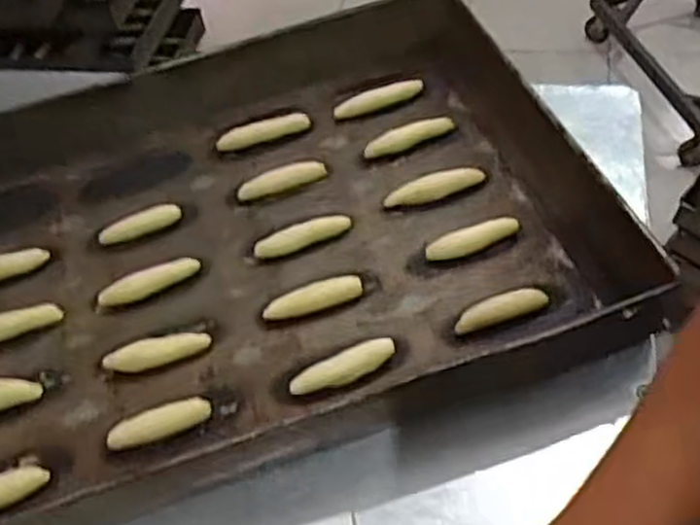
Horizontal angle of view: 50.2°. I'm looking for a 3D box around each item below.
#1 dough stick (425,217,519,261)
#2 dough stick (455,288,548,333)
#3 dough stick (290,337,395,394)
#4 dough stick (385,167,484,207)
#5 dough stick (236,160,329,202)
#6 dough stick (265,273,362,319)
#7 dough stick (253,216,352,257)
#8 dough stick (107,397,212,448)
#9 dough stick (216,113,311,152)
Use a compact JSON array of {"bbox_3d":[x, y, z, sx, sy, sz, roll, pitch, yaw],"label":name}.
[{"bbox_3d":[0.088,-0.019,0.537,0.068,0.014,0.018,-17,50,-4],"label":"dough stick"},{"bbox_3d":[0.100,0.030,0.501,0.062,0.008,0.019,-17,50,-5],"label":"dough stick"},{"bbox_3d":[-0.005,0.068,0.484,0.069,0.014,0.019,-25,51,-11],"label":"dough stick"},{"bbox_3d":[0.065,-0.060,0.578,0.077,0.010,0.021,-16,50,-4],"label":"dough stick"},{"bbox_3d":[-0.056,-0.067,0.603,0.072,0.008,0.021,-22,50,-9],"label":"dough stick"},{"bbox_3d":[-0.026,0.024,0.523,0.069,0.012,0.020,-18,50,-5],"label":"dough stick"},{"bbox_3d":[-0.036,-0.022,0.561,0.074,0.012,0.020,-20,50,-7],"label":"dough stick"},{"bbox_3d":[-0.121,0.103,0.475,0.065,0.013,0.017,-20,50,-7],"label":"dough stick"},{"bbox_3d":[-0.075,-0.114,0.643,0.080,0.010,0.019,-20,50,-7],"label":"dough stick"}]

